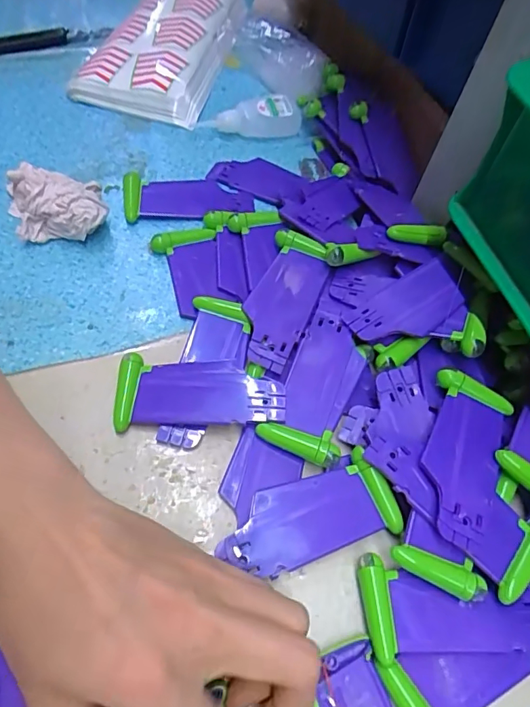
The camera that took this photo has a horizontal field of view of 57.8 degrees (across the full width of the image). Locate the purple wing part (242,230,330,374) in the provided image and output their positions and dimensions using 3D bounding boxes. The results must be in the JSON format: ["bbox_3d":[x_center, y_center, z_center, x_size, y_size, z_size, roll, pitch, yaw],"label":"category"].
[{"bbox_3d":[0.011,-0.034,0.284,0.037,0.011,0.086,20,58,6],"label":"purple wing part"}]

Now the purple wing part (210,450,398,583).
[{"bbox_3d":[0.020,0.078,0.230,0.083,0.007,0.039,-18,62,-17],"label":"purple wing part"}]

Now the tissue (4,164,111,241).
[{"bbox_3d":[-0.138,-0.096,0.309,0.073,0.031,0.042,5,58,-4],"label":"tissue"}]

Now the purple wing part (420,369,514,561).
[{"bbox_3d":[0.098,0.050,0.240,0.040,0.013,0.087,25,59,9],"label":"purple wing part"}]

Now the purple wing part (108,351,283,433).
[{"bbox_3d":[-0.035,0.021,0.260,0.089,0.009,0.037,1,58,-6],"label":"purple wing part"}]

